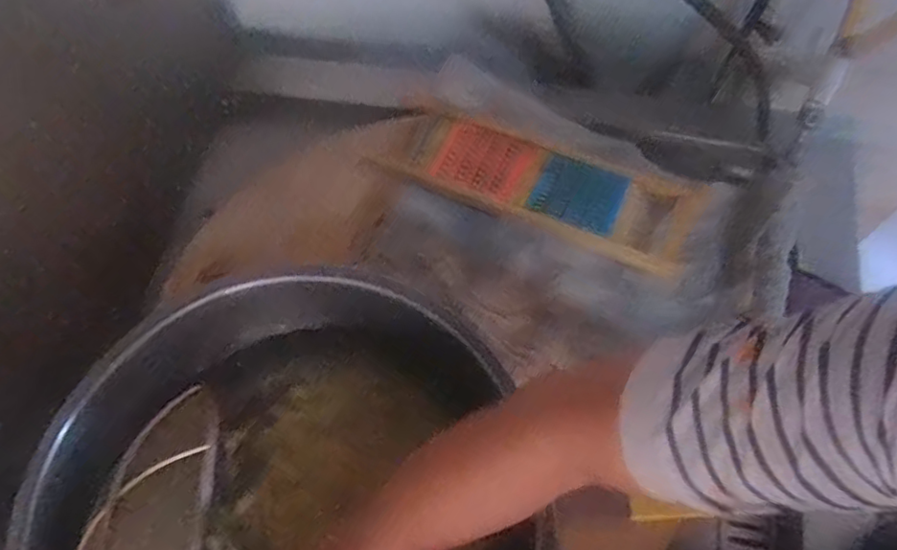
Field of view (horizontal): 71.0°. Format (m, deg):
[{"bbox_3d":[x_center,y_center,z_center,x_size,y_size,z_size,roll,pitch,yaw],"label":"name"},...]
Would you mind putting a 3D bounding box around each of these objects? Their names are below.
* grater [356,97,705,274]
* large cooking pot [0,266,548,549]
[{"bbox_3d":[0.095,-0.099,0.649,0.321,0.020,0.105,18,67,13],"label":"grater"},{"bbox_3d":[-0.122,0.204,0.545,0.394,0.174,0.432,-2,64,4],"label":"large cooking pot"}]

